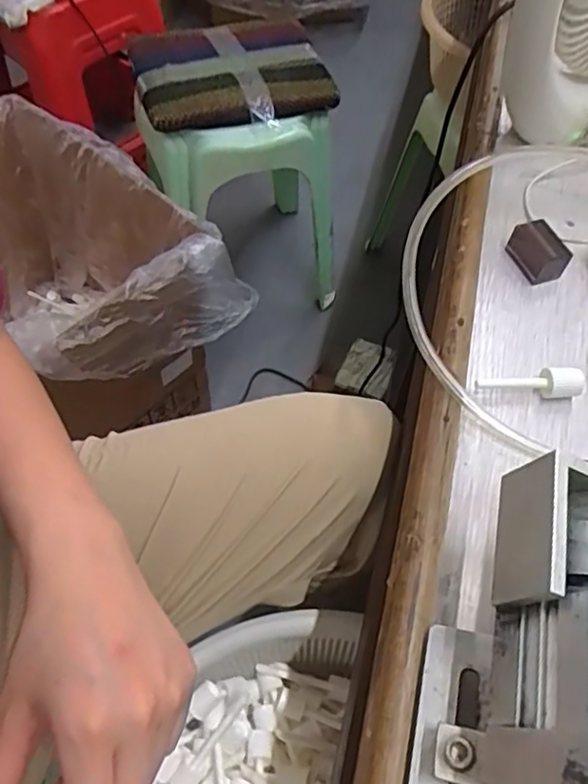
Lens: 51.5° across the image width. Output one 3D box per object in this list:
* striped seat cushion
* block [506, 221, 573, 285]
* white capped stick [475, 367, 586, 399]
[{"bbox_3d":[-0.110,-0.539,1.019,0.303,0.040,0.271,-14,59,-11],"label":"striped seat cushion"},{"bbox_3d":[0.172,-0.101,0.435,0.026,0.025,0.043,-19,60,-14],"label":"block"},{"bbox_3d":[0.148,-0.004,0.376,0.070,0.014,0.015,-5,58,-5],"label":"white capped stick"}]

